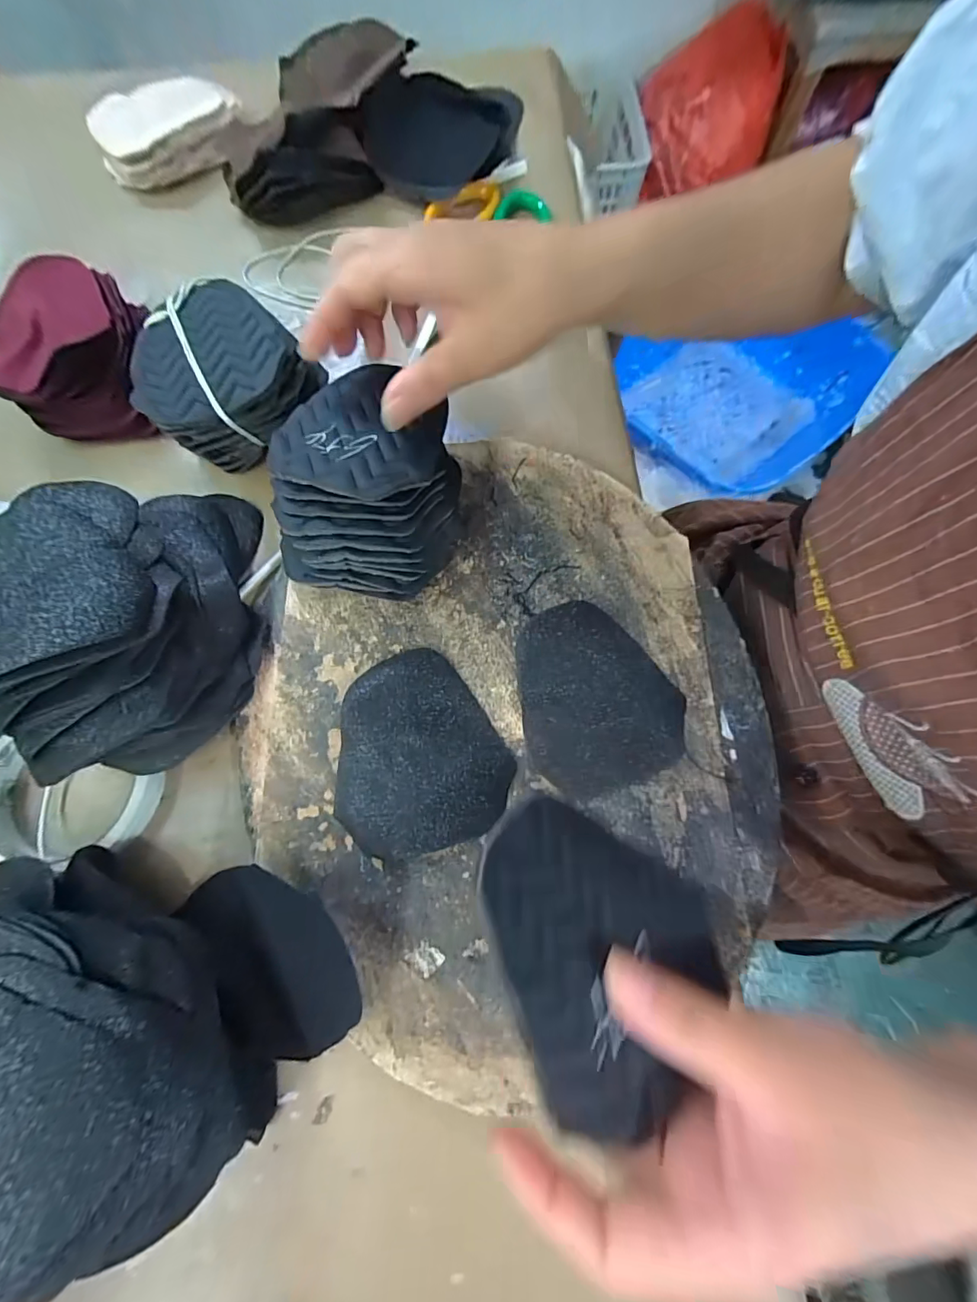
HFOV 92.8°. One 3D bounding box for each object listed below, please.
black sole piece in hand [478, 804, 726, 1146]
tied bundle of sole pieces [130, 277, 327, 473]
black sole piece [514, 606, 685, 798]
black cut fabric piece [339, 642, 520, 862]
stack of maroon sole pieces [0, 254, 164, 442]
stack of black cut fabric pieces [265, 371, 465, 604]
[{"bbox_3d":[0.038,0.105,0.161,0.096,0.013,0.088,14,59,-25],"label":"black sole piece in hand"},{"bbox_3d":[-0.164,-0.169,0.294,0.095,0.053,0.105,-34,77,-8],"label":"tied bundle of sole pieces"},{"bbox_3d":[0.062,0.023,0.262,0.086,0.004,0.105,-5,75,0],"label":"black sole piece"},{"bbox_3d":[-0.040,0.052,0.249,0.089,0.012,0.102,-22,76,-5],"label":"black cut fabric piece"},{"bbox_3d":[-0.285,-0.208,0.322,0.099,0.041,0.120,-4,75,0],"label":"stack of maroon sole pieces"},{"bbox_3d":[-0.064,-0.095,0.252,0.094,0.045,0.117,1,75,1],"label":"stack of black cut fabric pieces"}]

